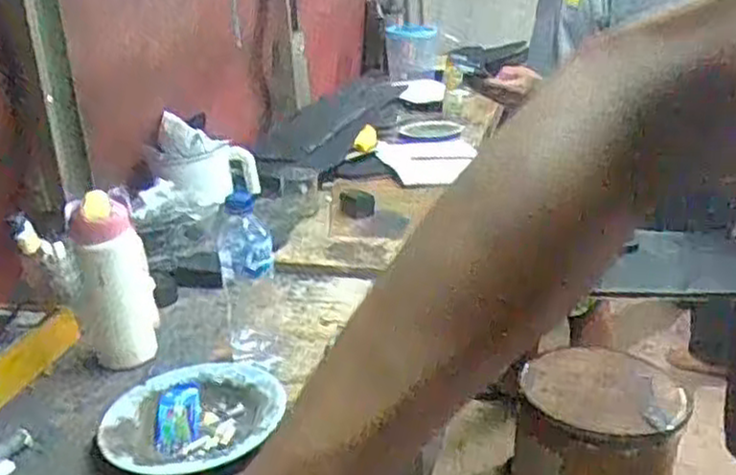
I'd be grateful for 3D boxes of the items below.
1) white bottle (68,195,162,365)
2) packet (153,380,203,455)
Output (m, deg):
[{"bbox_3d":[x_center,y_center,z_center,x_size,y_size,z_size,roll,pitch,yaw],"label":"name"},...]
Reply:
[{"bbox_3d":[-0.327,0.053,0.978,0.085,0.222,0.080,-14,24,-27],"label":"white bottle"},{"bbox_3d":[-0.213,0.200,0.848,0.052,0.020,0.106,-5,21,-7],"label":"packet"}]

